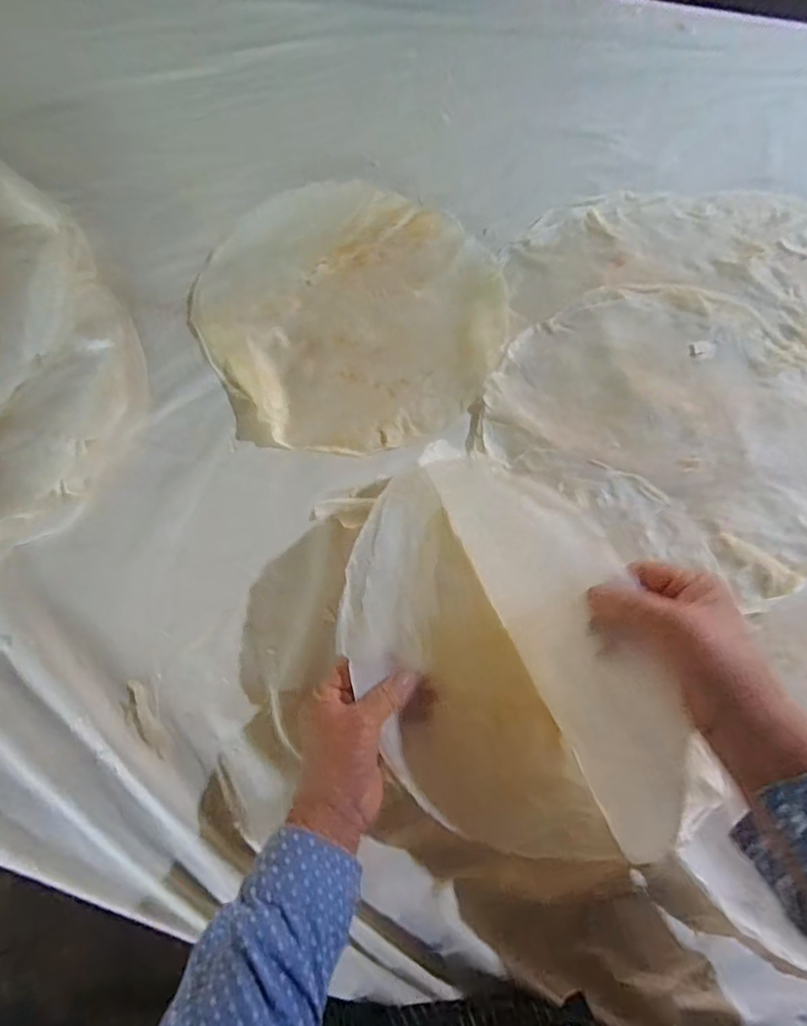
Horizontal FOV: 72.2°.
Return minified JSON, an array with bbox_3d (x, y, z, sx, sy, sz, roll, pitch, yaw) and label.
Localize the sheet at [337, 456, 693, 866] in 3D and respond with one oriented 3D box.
[{"bbox_3d":[0.057,0.101,0.386,0.182,0.112,0.281,-12,71,-2],"label":"sheet"}]

